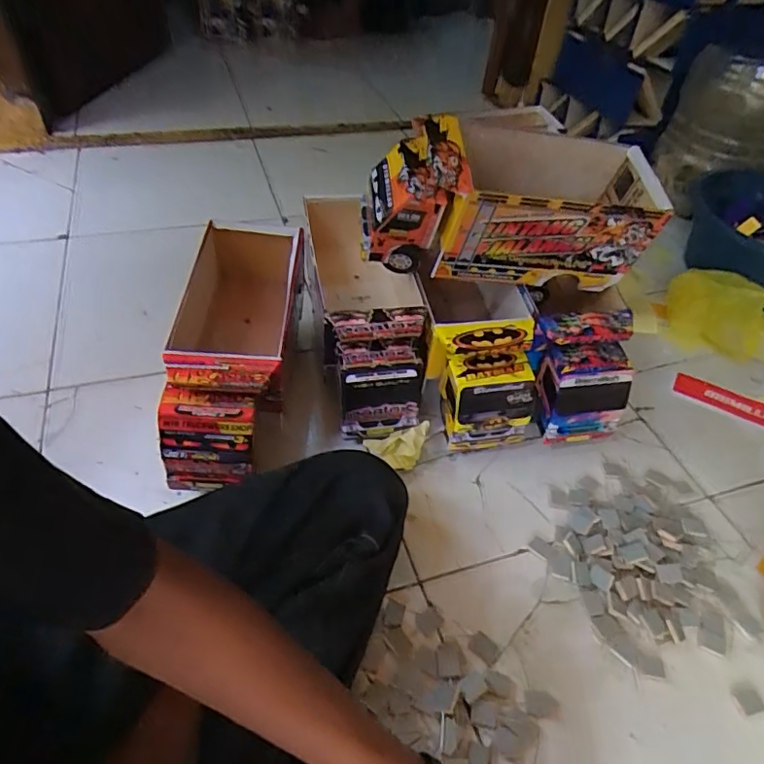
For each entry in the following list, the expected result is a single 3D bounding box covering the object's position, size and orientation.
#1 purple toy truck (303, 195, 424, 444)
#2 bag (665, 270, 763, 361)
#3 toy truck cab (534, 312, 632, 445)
[{"bbox_3d":[-0.017,-0.095,0.768,0.125,0.151,0.325,-1,46,-7],"label":"purple toy truck"},{"bbox_3d":[0.581,-0.116,0.907,0.203,0.091,0.128,22,49,18],"label":"bag"},{"bbox_3d":[0.251,0.007,0.706,0.117,0.181,0.084,-2,46,-7],"label":"toy truck cab"}]

